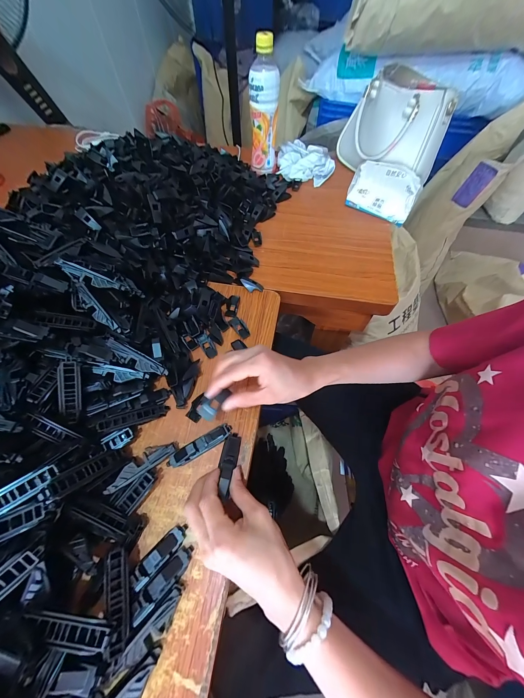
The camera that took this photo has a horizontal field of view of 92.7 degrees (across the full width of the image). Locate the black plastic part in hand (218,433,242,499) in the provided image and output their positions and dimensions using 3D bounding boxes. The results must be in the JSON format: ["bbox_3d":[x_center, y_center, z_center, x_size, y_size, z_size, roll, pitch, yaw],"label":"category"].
[{"bbox_3d":[-0.040,0.132,0.291,0.022,0.018,0.076,5,35,1],"label":"black plastic part in hand"}]

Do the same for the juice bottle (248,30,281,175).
[{"bbox_3d":[0.004,-0.511,0.547,0.060,0.221,0.057,-2,61,-3],"label":"juice bottle"}]

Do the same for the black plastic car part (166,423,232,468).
[{"bbox_3d":[-0.076,0.118,0.306,0.082,0.018,0.018,-27,65,-15],"label":"black plastic car part"}]

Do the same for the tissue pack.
[{"bbox_3d":[0.259,-0.339,0.531,0.138,0.072,0.076,30,65,14],"label":"tissue pack"}]

